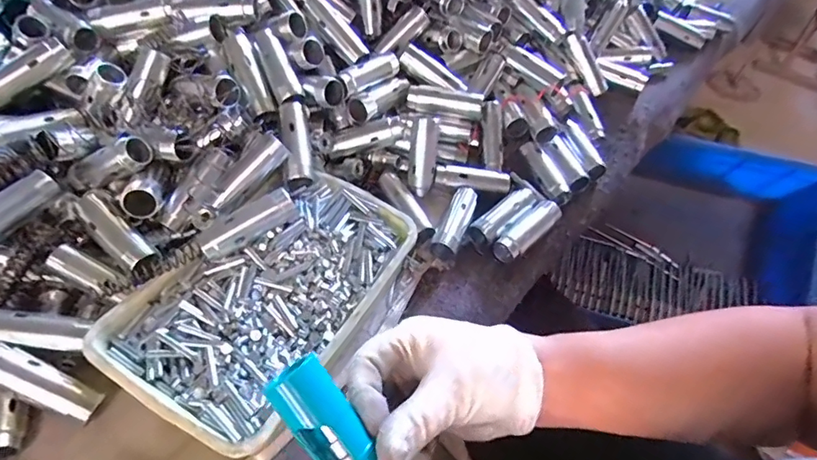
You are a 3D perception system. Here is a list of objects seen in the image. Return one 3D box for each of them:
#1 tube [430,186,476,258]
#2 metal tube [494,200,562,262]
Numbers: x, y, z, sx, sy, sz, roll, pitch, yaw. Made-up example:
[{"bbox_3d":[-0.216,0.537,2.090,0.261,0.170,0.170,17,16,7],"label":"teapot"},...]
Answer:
[{"bbox_3d":[0.039,-0.010,0.404,0.023,0.024,0.071,18,52,9],"label":"tube"},{"bbox_3d":[0.103,0.000,0.409,0.067,0.022,0.022,-35,62,-28],"label":"metal tube"}]

